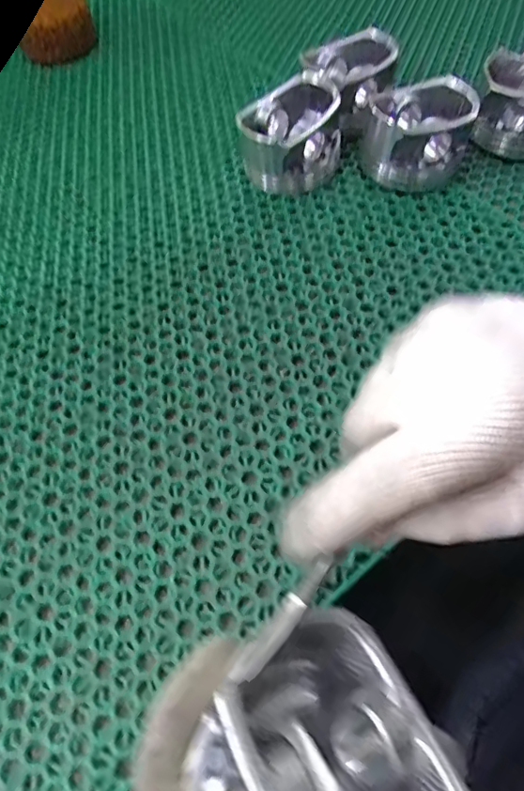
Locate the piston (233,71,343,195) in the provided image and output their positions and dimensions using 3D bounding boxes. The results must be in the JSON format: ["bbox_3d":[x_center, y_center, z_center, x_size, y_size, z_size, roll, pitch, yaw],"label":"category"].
[{"bbox_3d":[0.023,-0.198,0.398,0.071,0.057,0.068,7,62,8],"label":"piston"}]

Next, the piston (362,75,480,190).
[{"bbox_3d":[0.117,-0.194,0.390,0.068,0.053,0.073,21,64,15],"label":"piston"}]

